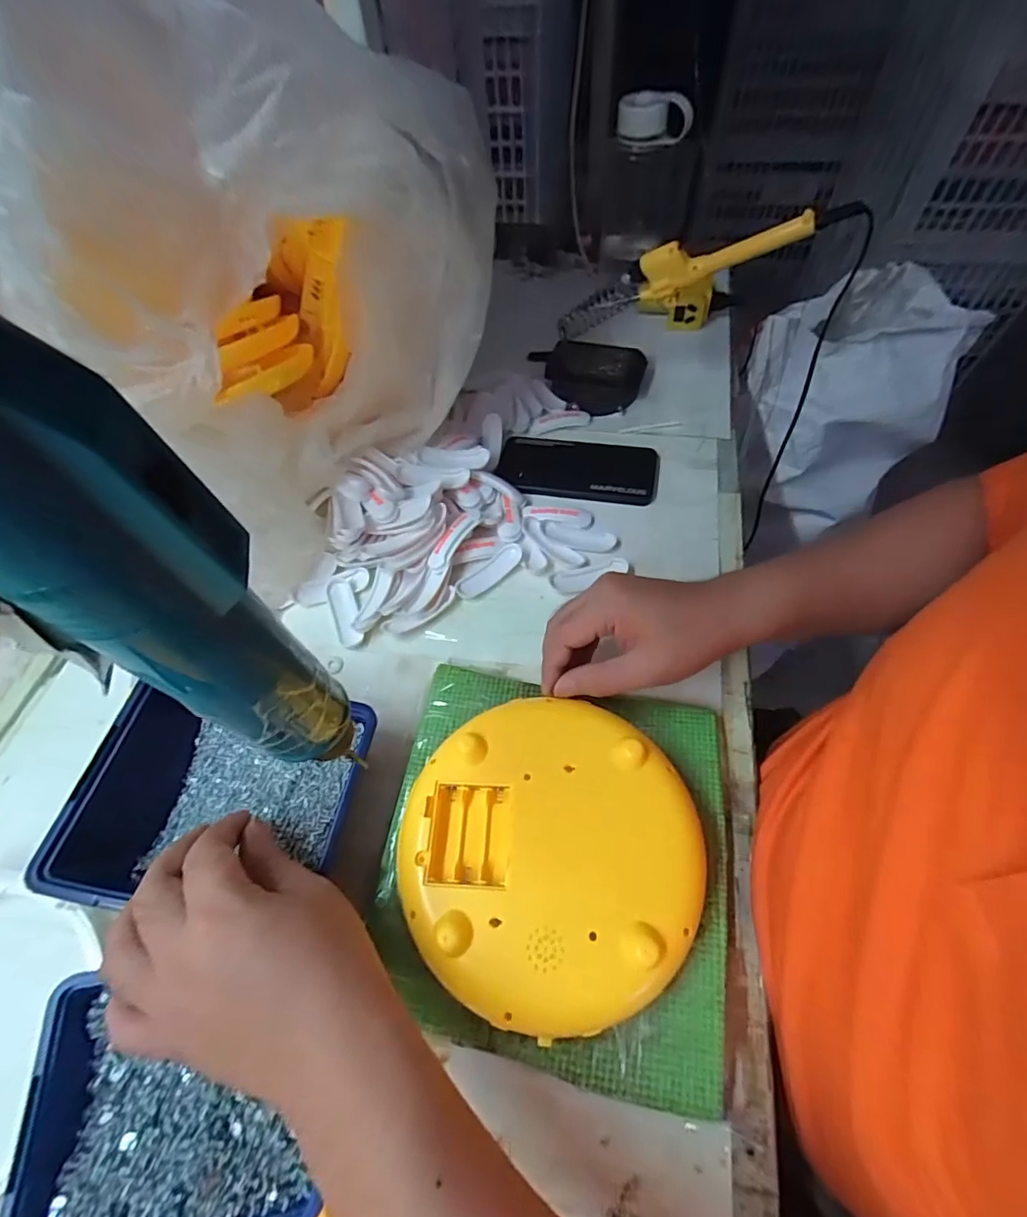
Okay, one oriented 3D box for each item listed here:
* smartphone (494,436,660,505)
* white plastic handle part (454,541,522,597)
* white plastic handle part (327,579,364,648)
[{"bbox_3d":[0.066,-0.146,0.525,0.161,0.011,0.078,9,60,9],"label":"smartphone"},{"bbox_3d":[-0.020,-0.034,0.463,0.072,0.005,0.023,-38,64,-18],"label":"white plastic handle part"},{"bbox_3d":[-0.149,0.004,0.451,0.022,0.014,0.069,-21,60,-9],"label":"white plastic handle part"}]

